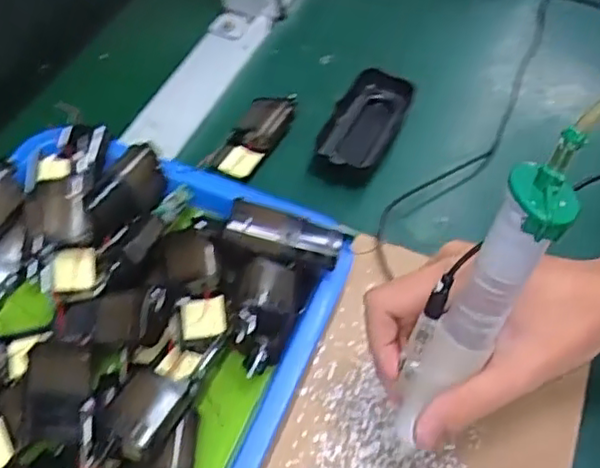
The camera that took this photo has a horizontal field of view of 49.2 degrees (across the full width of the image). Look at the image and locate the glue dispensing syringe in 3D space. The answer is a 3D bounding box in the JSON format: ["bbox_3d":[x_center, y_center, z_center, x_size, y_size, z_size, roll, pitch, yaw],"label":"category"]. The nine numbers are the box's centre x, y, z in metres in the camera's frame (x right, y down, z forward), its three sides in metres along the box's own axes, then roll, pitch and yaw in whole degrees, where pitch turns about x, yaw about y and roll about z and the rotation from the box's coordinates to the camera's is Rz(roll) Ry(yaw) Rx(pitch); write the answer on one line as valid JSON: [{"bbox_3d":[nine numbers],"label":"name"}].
[{"bbox_3d":[0.080,0.036,0.308,0.030,0.184,0.029,35,37,20],"label":"glue dispensing syringe"}]

